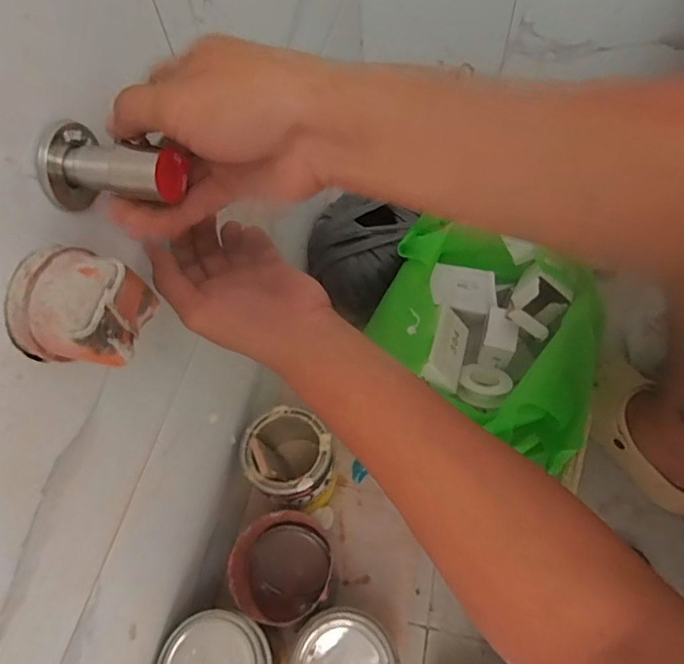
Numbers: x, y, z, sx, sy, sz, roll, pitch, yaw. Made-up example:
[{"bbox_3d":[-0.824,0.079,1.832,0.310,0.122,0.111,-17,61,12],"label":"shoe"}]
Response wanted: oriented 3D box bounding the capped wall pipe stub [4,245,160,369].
[{"bbox_3d":[-0.140,-0.014,0.268,0.056,0.045,0.063,18,61,14],"label":"capped wall pipe stub"}]

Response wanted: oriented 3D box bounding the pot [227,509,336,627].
[{"bbox_3d":[-0.064,0.268,0.568,0.100,0.116,0.104,-2,59,3],"label":"pot"}]

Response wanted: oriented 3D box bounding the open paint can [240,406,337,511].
[{"bbox_3d":[-0.067,0.167,0.626,0.093,0.116,0.092,-2,59,3],"label":"open paint can"}]

